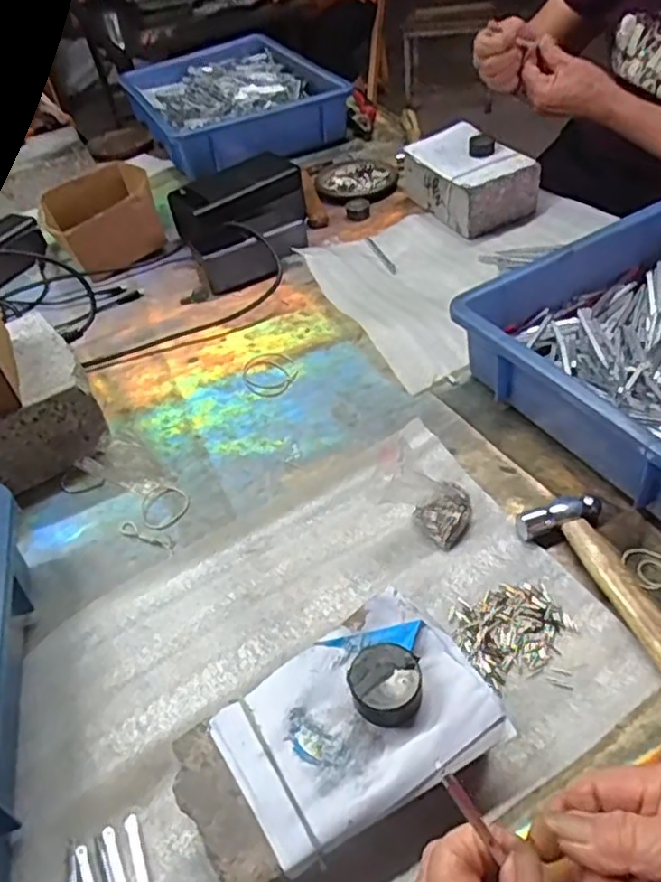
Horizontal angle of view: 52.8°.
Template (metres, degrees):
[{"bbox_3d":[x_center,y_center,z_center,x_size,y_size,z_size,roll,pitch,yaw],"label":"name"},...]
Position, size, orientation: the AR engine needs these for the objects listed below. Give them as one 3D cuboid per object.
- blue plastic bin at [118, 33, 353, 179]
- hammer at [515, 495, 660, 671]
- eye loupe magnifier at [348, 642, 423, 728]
[{"bbox_3d":[-0.171,-0.565,1.107,0.277,0.078,0.412,-23,46,-13],"label":"blue plastic bin"},{"bbox_3d":[0.194,0.095,0.440,0.053,0.020,0.161,-24,48,-15],"label":"hammer"},{"bbox_3d":[0.030,0.131,0.359,0.037,0.020,0.038,-5,45,5],"label":"eye loupe magnifier"}]

